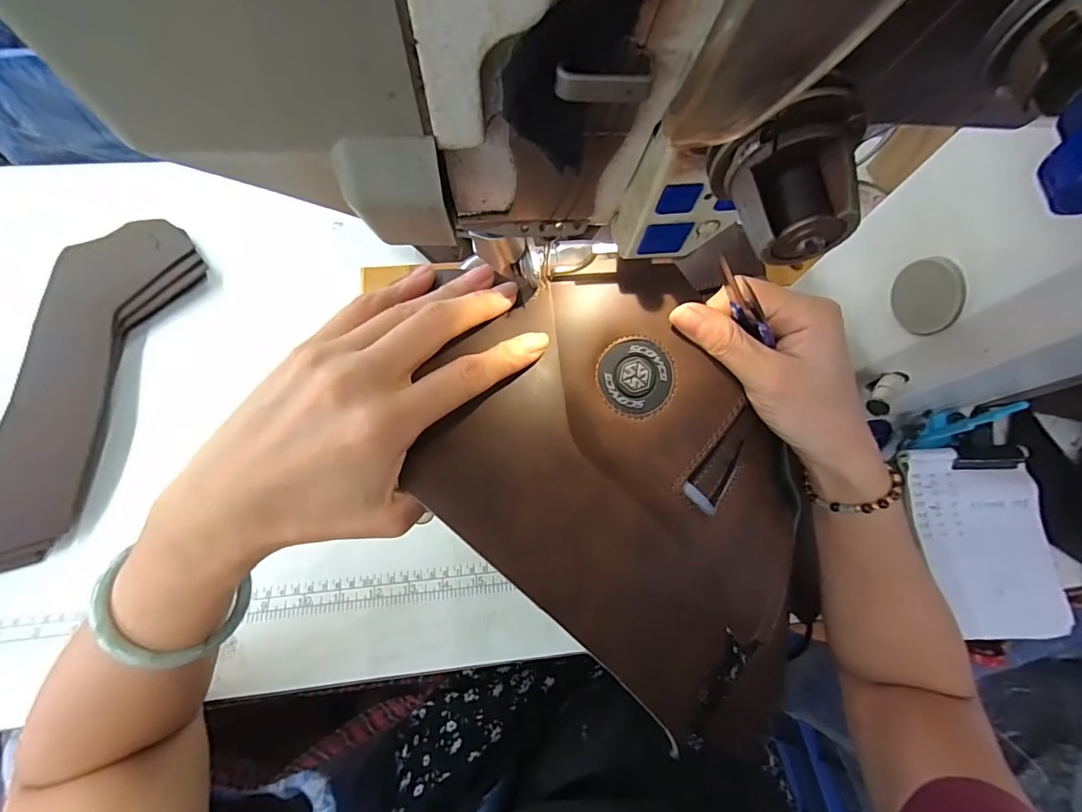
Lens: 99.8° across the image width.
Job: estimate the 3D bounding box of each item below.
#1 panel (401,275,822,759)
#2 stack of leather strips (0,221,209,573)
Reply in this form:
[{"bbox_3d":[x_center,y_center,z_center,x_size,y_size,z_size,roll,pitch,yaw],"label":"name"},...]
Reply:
[{"bbox_3d":[0.065,0.056,0.231,0.163,0.027,0.252,-42,104,-24],"label":"panel"},{"bbox_3d":[-0.391,-0.028,0.384,0.102,0.023,0.315,5,66,0],"label":"stack of leather strips"}]

